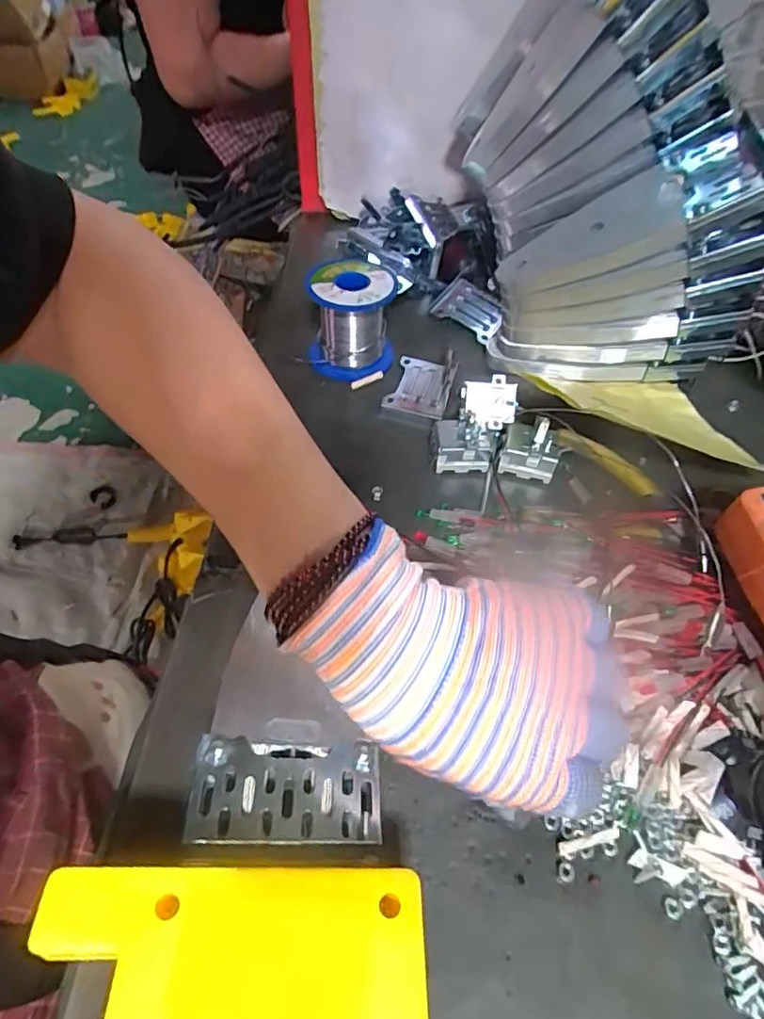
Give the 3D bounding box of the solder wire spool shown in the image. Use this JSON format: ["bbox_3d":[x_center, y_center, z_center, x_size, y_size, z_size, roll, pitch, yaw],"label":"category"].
[{"bbox_3d":[-0.023,-0.146,0.423,0.066,0.061,0.068,22,56,13],"label":"solder wire spool"}]

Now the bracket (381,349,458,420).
[{"bbox_3d":[0.030,-0.095,0.416,0.044,0.008,0.060,16,55,8],"label":"bracket"}]

